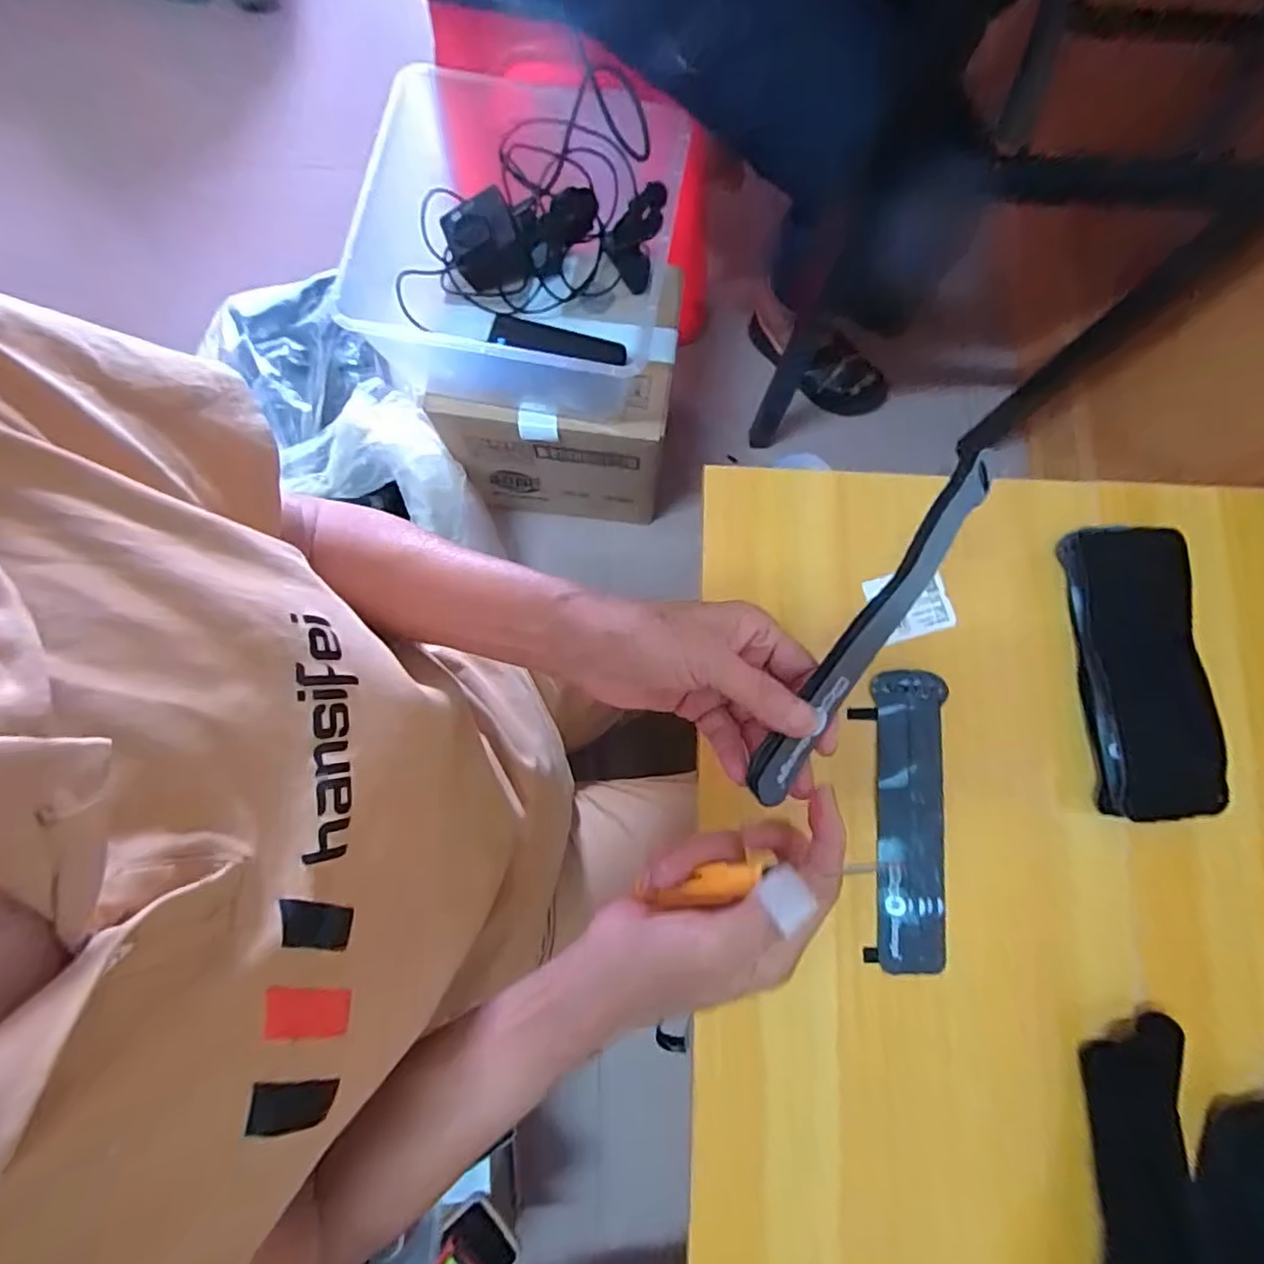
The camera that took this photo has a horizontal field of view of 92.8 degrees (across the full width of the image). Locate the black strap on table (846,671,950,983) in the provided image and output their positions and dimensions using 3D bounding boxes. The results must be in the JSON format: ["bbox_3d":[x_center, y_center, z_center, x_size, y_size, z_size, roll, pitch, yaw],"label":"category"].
[{"bbox_3d":[0.189,0.128,0.415,0.057,0.012,0.198,4,80,1],"label":"black strap on table"}]

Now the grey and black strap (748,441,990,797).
[{"bbox_3d":[0.112,-0.004,0.278,0.019,0.014,0.191,36,82,6],"label":"grey and black strap"}]

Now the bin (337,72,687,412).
[{"bbox_3d":[-0.112,-0.409,0.655,0.288,0.148,0.277,12,80,2],"label":"bin"}]

